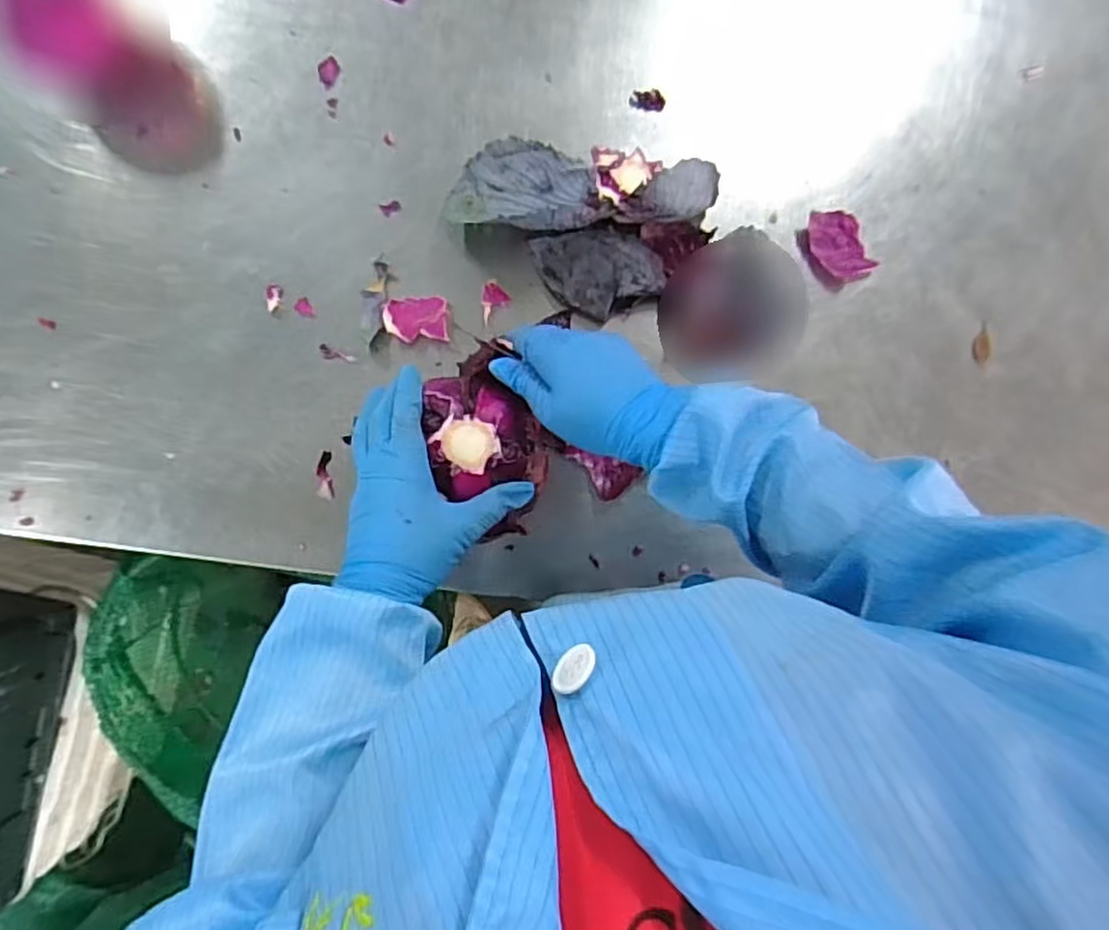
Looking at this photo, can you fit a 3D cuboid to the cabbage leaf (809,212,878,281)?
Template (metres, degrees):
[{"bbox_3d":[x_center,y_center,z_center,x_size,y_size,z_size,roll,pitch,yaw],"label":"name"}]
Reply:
[{"bbox_3d":[0.260,-0.199,0.626,0.050,0.013,0.066,-19,88,-2],"label":"cabbage leaf"}]

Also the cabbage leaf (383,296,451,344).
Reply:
[{"bbox_3d":[-0.122,-0.129,0.610,0.056,0.010,0.039,-3,88,-2],"label":"cabbage leaf"}]

